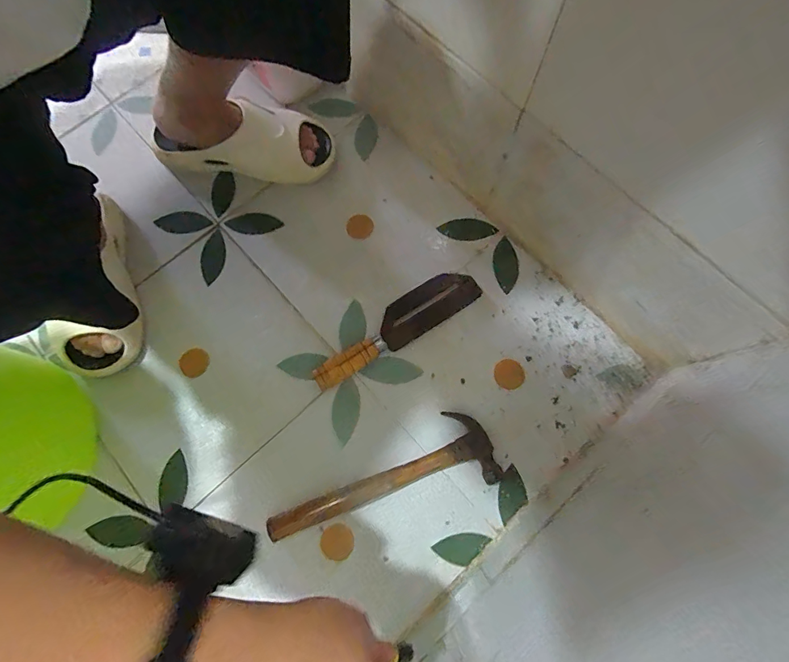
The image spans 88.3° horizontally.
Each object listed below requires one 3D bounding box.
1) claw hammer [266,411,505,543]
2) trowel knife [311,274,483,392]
[{"bbox_3d":[-0.016,0.179,0.501,0.280,0.025,0.090,-17,74,-3],"label":"claw hammer"},{"bbox_3d":[0.001,-0.011,0.552,0.255,0.036,0.061,-33,76,-7],"label":"trowel knife"}]

